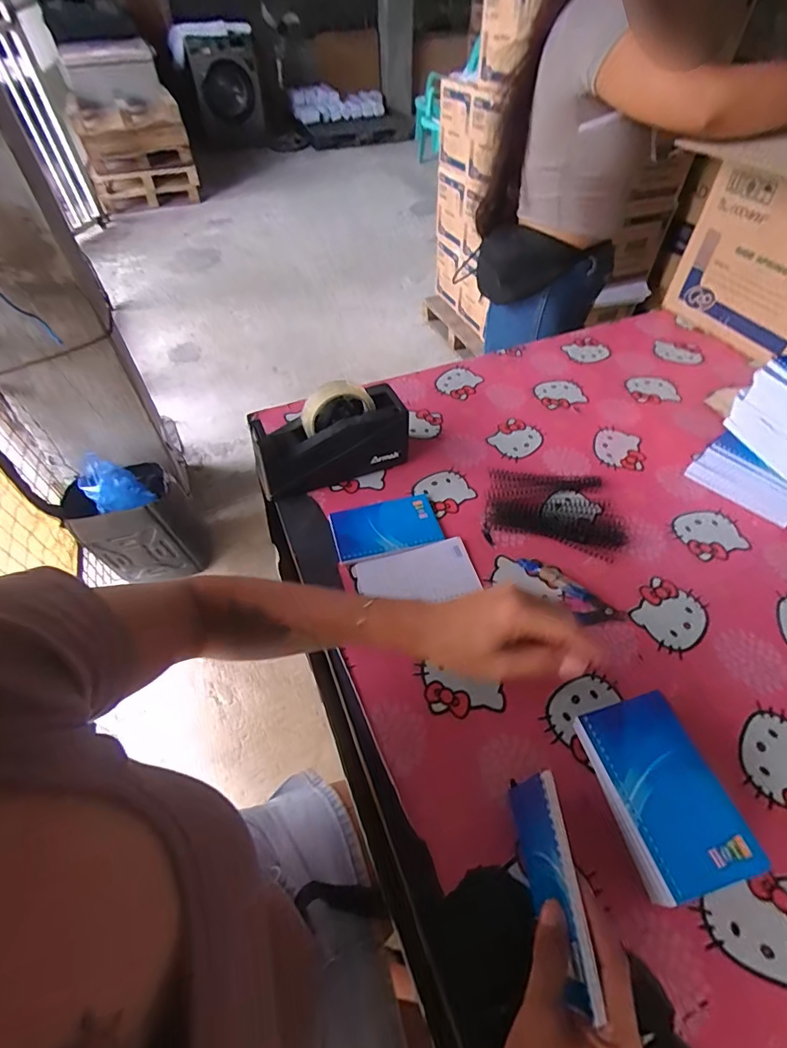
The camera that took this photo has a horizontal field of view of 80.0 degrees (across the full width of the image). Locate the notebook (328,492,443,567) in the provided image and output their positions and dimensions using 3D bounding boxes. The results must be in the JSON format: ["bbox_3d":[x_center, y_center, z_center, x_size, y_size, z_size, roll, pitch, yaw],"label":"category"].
[{"bbox_3d":[-0.010,0.004,0.583,0.129,0.007,0.080,-13,52,-10],"label":"notebook"}]

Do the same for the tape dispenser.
[{"bbox_3d":[-0.080,-0.115,0.605,0.194,0.130,0.064,-23,55,-18],"label":"tape dispenser"}]

